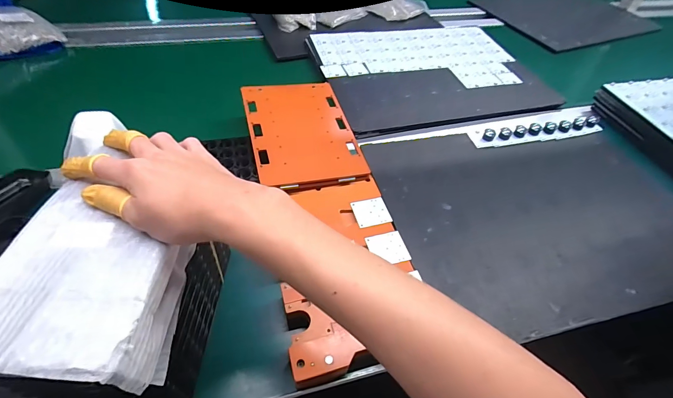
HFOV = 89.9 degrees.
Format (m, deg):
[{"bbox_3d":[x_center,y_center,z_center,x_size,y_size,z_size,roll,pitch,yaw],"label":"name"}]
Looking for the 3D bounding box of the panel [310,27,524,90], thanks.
[{"bbox_3d":[0.185,-0.338,0.789,0.453,0.007,0.248,-4,52,-8],"label":"panel"}]

